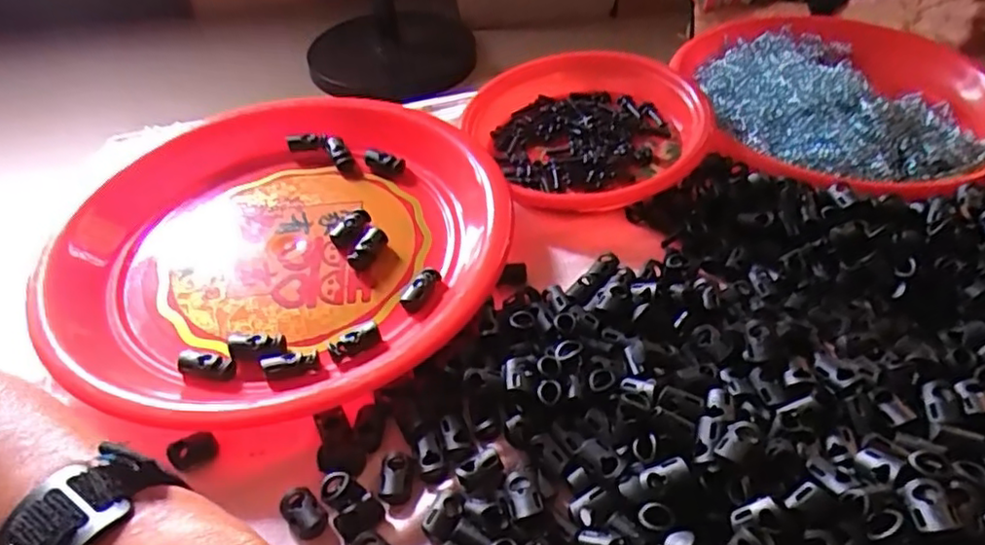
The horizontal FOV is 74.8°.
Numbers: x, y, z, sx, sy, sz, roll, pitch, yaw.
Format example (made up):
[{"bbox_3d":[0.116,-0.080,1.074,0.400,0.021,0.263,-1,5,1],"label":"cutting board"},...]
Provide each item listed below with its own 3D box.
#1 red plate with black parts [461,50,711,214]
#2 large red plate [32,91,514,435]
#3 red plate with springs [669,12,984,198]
[{"bbox_3d":[0.063,-0.098,0.437,0.154,0.048,0.150,-2,45,2],"label":"red plate with black parts"},{"bbox_3d":[-0.123,-0.021,0.373,0.253,0.028,0.255,-2,45,2],"label":"large red plate"},{"bbox_3d":[0.259,-0.134,0.468,0.221,0.044,0.268,34,56,31],"label":"red plate with springs"}]

